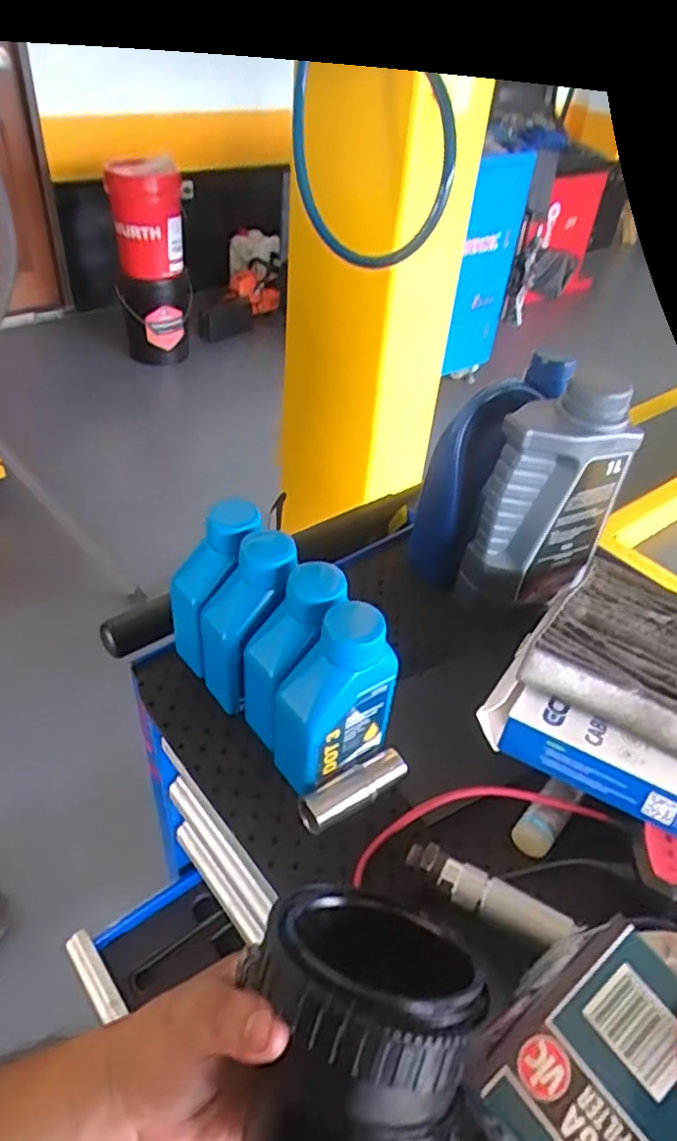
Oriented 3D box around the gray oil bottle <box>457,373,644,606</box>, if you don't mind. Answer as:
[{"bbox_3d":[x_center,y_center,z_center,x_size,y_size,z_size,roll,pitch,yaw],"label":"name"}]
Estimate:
[{"bbox_3d":[0.176,-0.060,0.590,0.115,0.186,0.070,-21,48,-27],"label":"gray oil bottle"}]

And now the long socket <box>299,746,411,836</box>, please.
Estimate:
[{"bbox_3d":[0.012,0.151,0.477,0.082,0.020,0.024,-21,48,-27],"label":"long socket"}]

